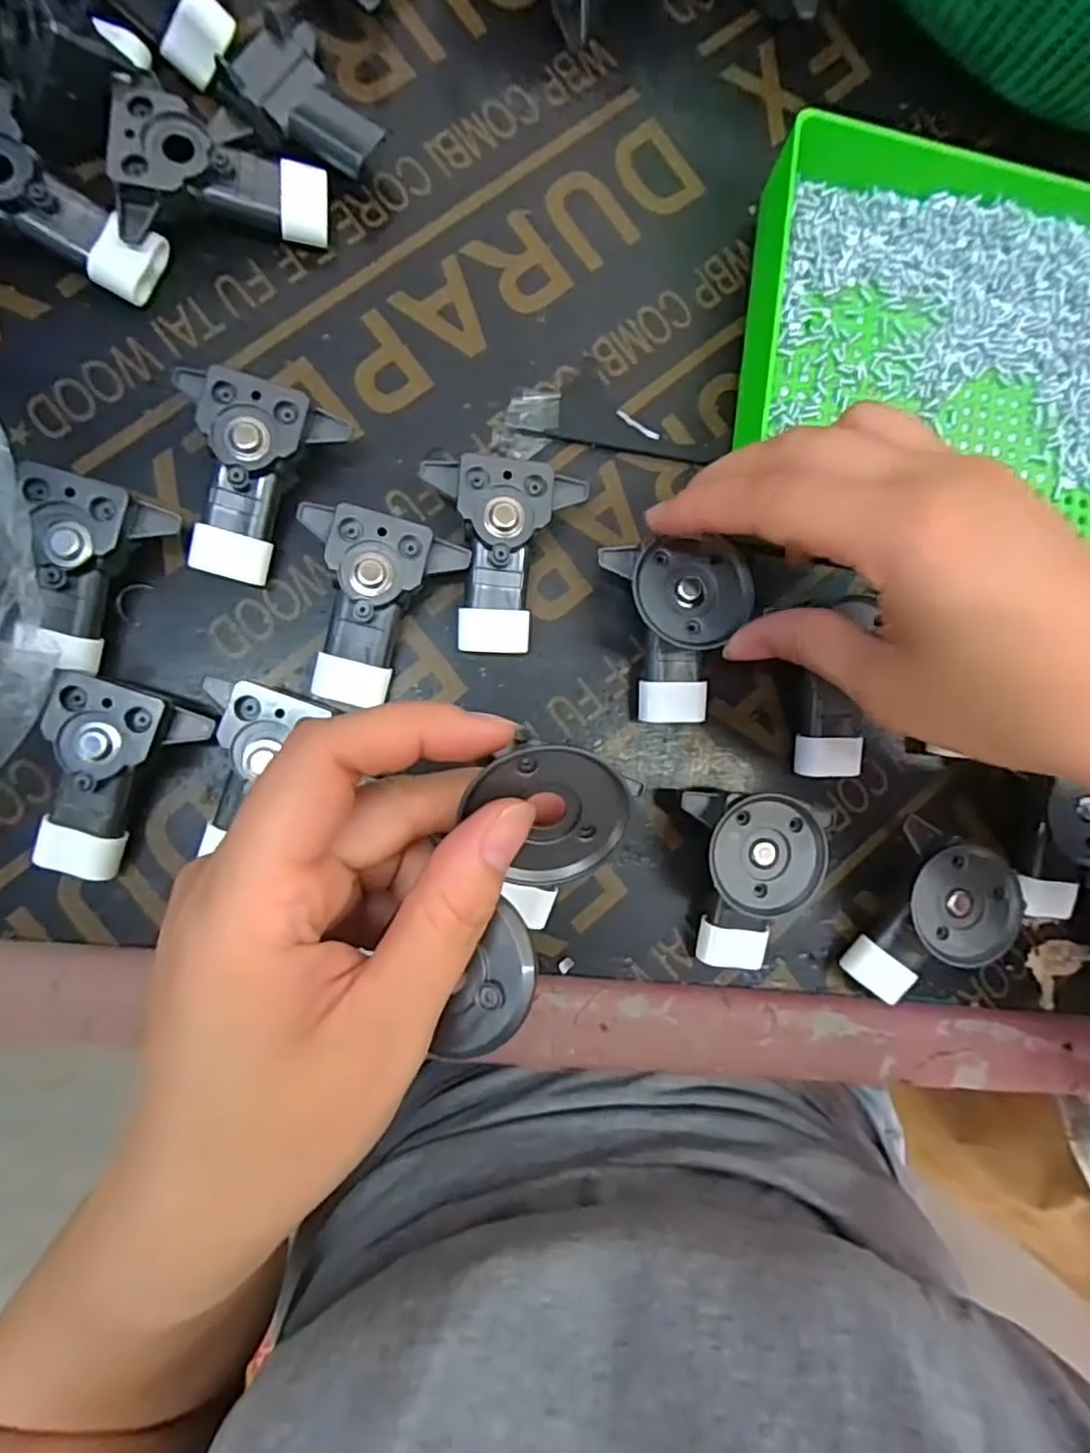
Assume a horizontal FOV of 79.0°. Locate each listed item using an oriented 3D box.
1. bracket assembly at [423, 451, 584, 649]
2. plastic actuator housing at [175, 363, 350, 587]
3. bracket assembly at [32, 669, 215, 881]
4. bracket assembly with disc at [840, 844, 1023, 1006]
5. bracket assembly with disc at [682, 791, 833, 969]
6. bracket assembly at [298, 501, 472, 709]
[{"bbox_3d":[-0.015,-0.060,0.241,0.053,0.026,0.065,2,88,-7],"label":"bracket assembly"},{"bbox_3d":[-0.098,-0.084,0.230,0.051,0.028,0.065,6,87,-7],"label":"plastic actuator housing"},{"bbox_3d":[-0.140,0.019,0.215,0.039,0.020,0.065,17,86,-7],"label":"bracket assembly"},{"bbox_3d":[0.147,0.076,0.253,0.039,0.031,0.065,31,84,-5],"label":"bracket assembly with disc"},{"bbox_3d":[0.079,0.055,0.246,0.048,0.032,0.065,-8,89,-8],"label":"bracket assembly with disc"},{"bbox_3d":[-0.059,-0.039,0.232,0.051,0.025,0.063,11,87,-7],"label":"bracket assembly"}]

